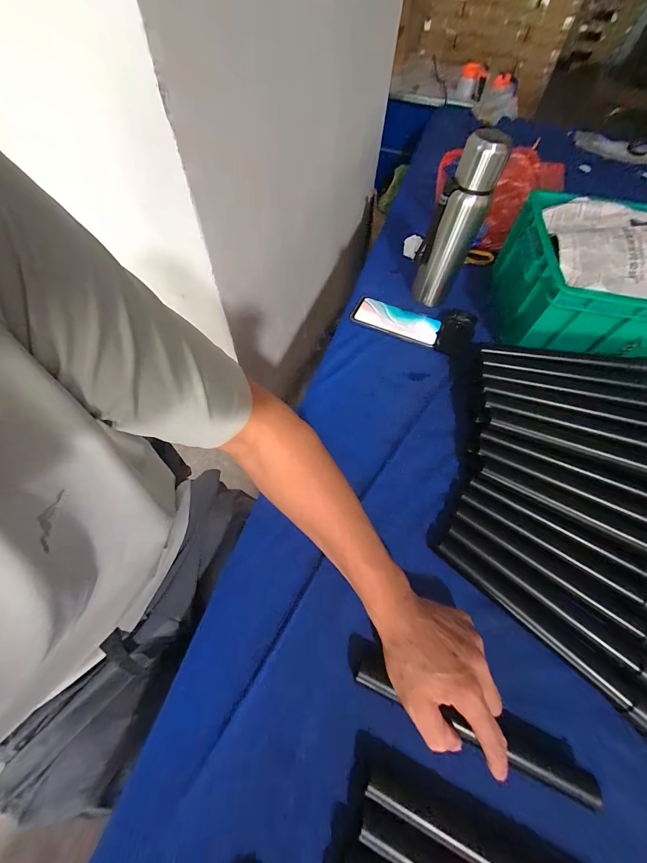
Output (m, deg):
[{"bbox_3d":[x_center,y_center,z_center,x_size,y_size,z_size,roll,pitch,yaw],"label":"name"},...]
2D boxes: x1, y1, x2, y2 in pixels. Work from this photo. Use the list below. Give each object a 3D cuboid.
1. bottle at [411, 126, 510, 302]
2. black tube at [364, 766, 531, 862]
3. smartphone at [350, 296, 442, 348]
[{"bbox_3d":[0.213,-0.335,0.507,0.075,0.240,0.056,22,62,11],"label":"bottle"},{"bbox_3d":[0.138,0.346,0.245,0.215,0.019,0.022,21,62,10],"label":"black tube"},{"bbox_3d":[0.136,-0.209,0.566,0.158,0.012,0.077,20,61,9],"label":"smartphone"}]

